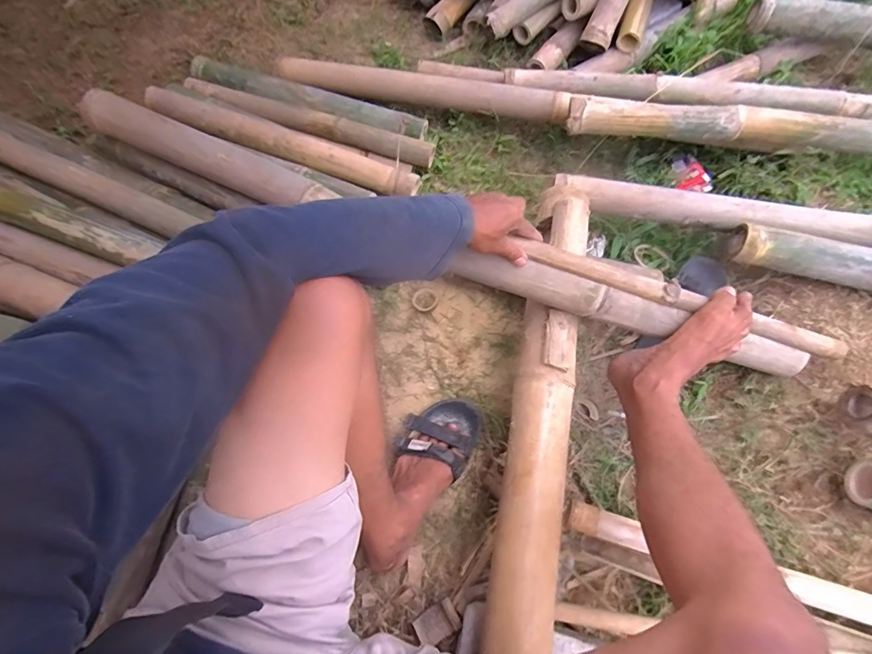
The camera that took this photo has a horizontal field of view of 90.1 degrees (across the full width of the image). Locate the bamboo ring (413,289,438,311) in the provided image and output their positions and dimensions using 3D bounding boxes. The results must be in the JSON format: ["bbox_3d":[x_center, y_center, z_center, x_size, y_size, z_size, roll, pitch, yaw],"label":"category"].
[{"bbox_3d":[-0.021,-0.053,0.884,0.052,0.015,0.061,-35,48,-9],"label":"bamboo ring"}]

